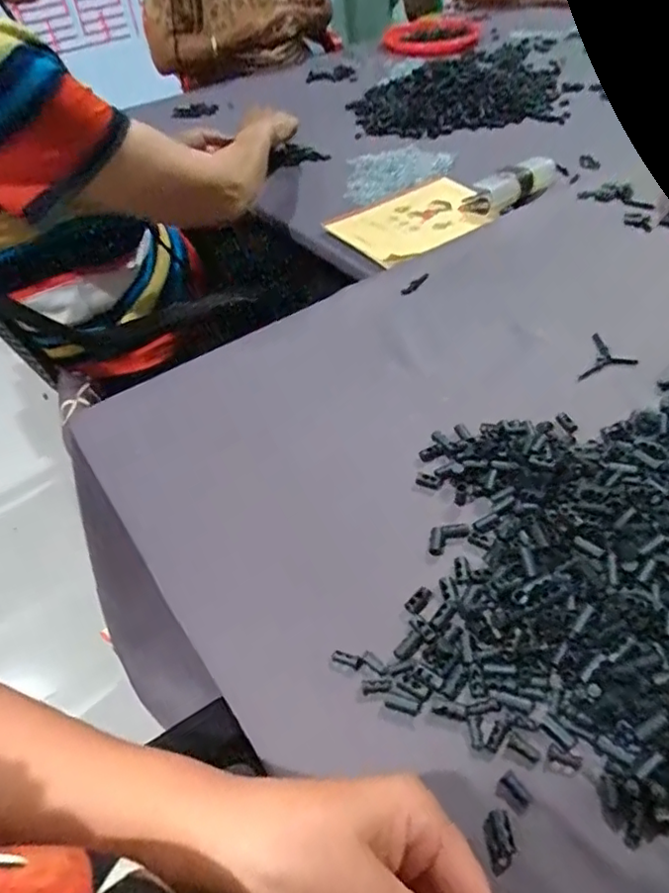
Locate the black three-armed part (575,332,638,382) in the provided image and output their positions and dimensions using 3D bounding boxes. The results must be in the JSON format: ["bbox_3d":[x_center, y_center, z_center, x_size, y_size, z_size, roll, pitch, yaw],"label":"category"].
[{"bbox_3d":[0.248,-0.075,0.514,0.043,0.006,0.066,18,50,21],"label":"black three-armed part"}]

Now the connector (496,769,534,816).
[{"bbox_3d":[0.094,0.179,0.296,0.013,0.006,0.017,-32,52,-22],"label":"connector"}]

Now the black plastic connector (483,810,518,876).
[{"bbox_3d":[0.082,0.195,0.281,0.014,0.008,0.024,-6,47,1],"label":"black plastic connector"}]

